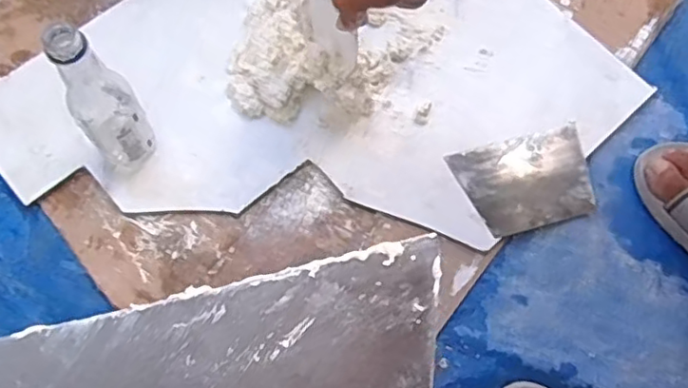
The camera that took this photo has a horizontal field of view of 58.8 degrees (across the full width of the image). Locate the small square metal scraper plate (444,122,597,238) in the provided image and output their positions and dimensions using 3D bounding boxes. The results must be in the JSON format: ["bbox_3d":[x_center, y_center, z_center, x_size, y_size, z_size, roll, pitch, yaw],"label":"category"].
[{"bbox_3d":[0.193,-0.014,0.640,0.141,0.004,0.097,-16,73,-9],"label":"small square metal scraper plate"}]

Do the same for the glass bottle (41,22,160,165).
[{"bbox_3d":[-0.213,-0.079,0.541,0.054,0.196,0.054,-35,76,-14],"label":"glass bottle"}]

